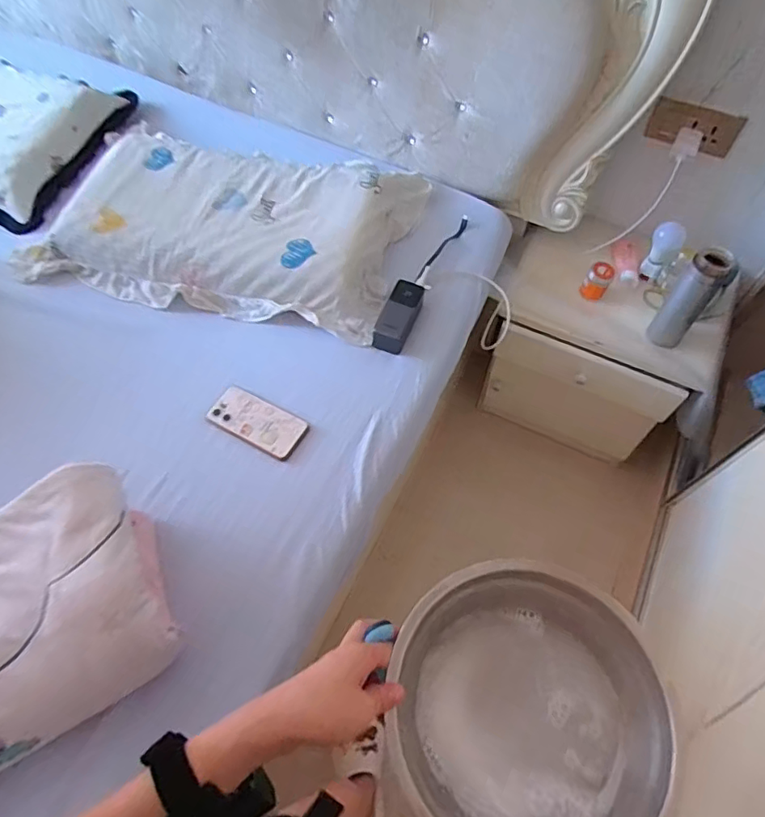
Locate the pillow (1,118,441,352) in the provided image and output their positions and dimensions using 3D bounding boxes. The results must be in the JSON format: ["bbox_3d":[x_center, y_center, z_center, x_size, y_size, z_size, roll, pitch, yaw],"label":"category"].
[{"bbox_3d":[-0.314,-0.380,1.102,0.737,0.108,0.410,12,60,6],"label":"pillow"}]

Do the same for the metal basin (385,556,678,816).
[{"bbox_3d":[0.111,0.250,0.452,0.207,0.060,0.210,0,60,0],"label":"metal basin"}]

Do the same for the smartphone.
[{"bbox_3d":[-0.205,0.022,0.905,0.162,0.015,0.078,26,63,14],"label":"smartphone"}]

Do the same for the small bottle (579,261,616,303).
[{"bbox_3d":[0.442,-0.262,1.131,0.051,0.067,0.049,0,60,0],"label":"small bottle"}]

